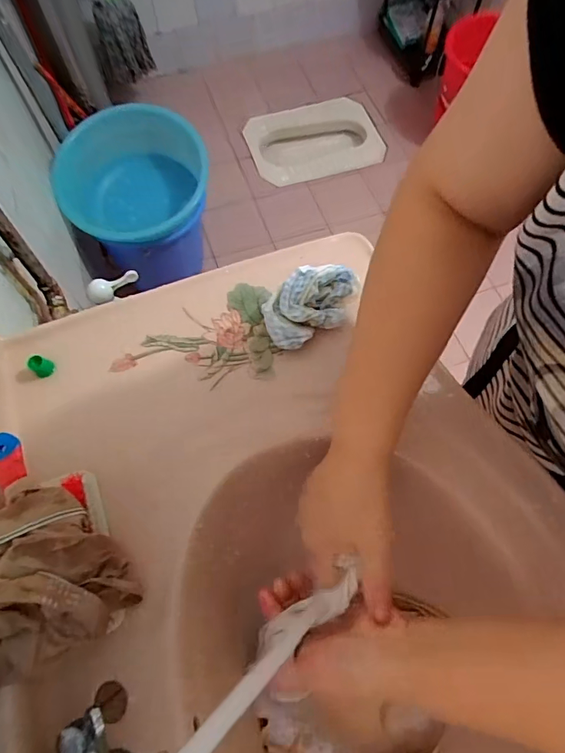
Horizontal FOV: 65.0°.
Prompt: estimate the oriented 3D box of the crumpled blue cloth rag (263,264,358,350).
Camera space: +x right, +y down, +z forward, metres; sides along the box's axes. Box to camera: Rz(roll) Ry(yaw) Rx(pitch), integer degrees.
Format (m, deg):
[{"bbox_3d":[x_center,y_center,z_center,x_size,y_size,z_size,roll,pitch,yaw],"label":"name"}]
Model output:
[{"bbox_3d":[0.031,-0.070,0.443,0.104,0.045,0.061,-26,70,-11],"label":"crumpled blue cloth rag"}]

